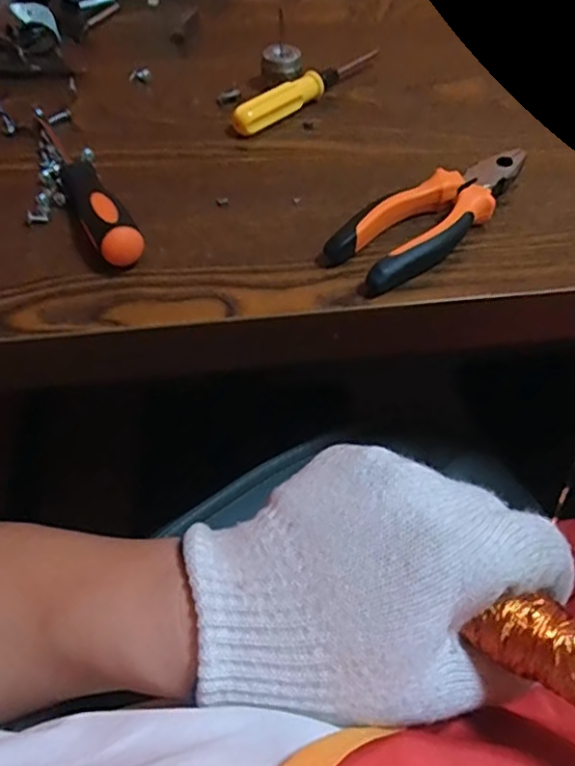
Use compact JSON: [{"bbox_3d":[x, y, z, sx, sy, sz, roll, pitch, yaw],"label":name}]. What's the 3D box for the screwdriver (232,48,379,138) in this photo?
[{"bbox_3d":[0.020,-0.225,0.457,0.016,0.024,0.153,37,60,24],"label":"screwdriver"}]

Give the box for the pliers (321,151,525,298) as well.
[{"bbox_3d":[0.090,-0.102,0.358,0.147,0.023,0.046,-35,61,-25],"label":"pliers"}]

